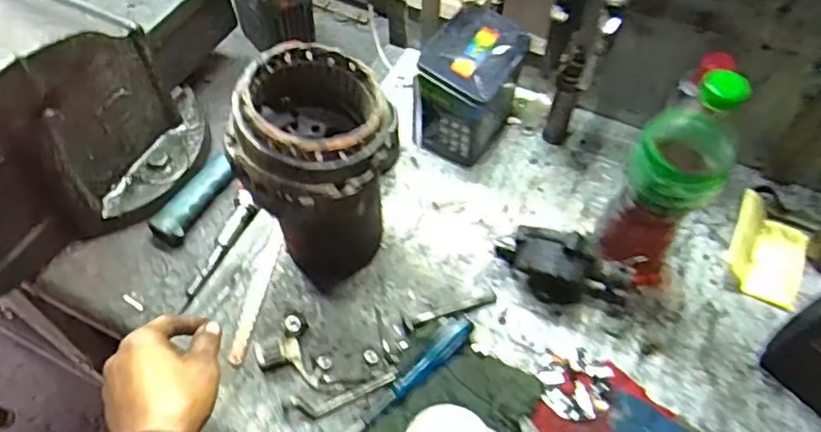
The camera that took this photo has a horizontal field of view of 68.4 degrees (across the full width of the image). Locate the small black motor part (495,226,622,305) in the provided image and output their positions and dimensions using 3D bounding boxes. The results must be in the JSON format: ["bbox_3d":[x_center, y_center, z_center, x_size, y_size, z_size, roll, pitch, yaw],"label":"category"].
[{"bbox_3d":[0.159,0.053,0.626,0.140,0.087,0.051,21,59,10],"label":"small black motor part"}]

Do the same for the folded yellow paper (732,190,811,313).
[{"bbox_3d":[0.396,0.036,0.663,0.086,0.042,0.110,23,60,12],"label":"folded yellow paper"}]

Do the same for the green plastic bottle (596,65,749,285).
[{"bbox_3d":[0.243,-0.023,0.561,0.084,0.274,0.074,-31,64,-20],"label":"green plastic bottle"}]

